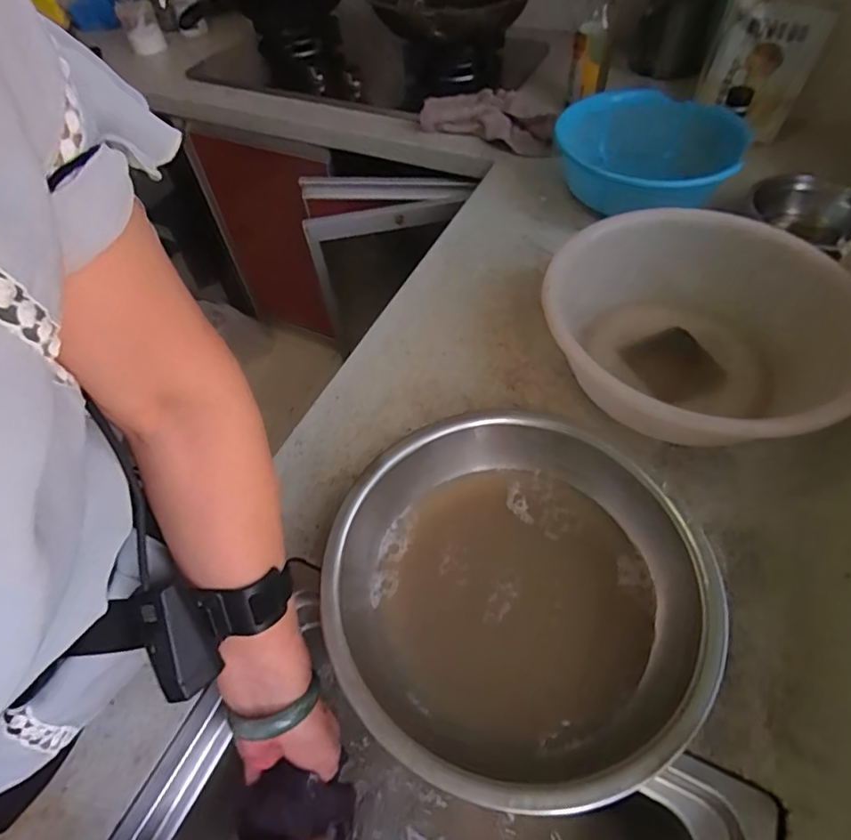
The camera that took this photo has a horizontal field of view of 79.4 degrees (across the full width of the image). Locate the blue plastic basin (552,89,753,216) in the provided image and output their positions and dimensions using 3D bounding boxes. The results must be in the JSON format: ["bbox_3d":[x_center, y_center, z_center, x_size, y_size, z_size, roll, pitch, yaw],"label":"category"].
[{"bbox_3d":[0.327,-0.392,0.777,0.261,0.088,0.253,-2,54,2],"label":"blue plastic basin"}]

